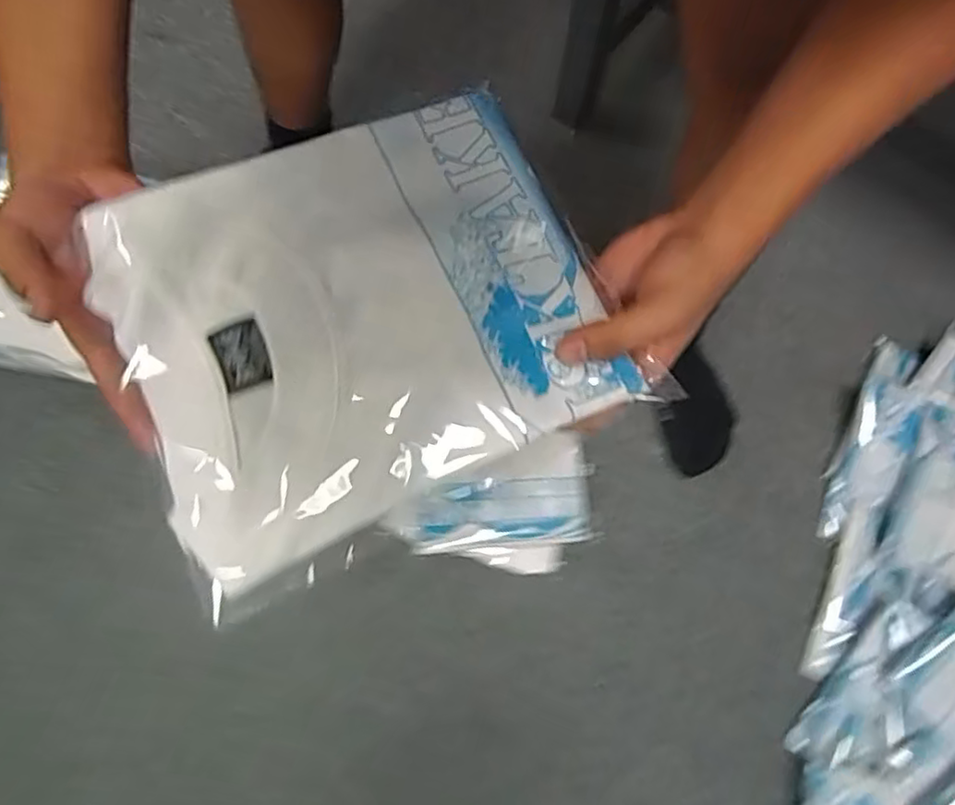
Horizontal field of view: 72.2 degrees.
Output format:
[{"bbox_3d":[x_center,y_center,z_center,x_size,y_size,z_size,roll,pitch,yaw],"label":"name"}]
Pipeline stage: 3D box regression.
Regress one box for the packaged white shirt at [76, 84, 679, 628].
[{"bbox_3d":[-0.063,-0.052,0.365,0.260,0.036,0.226,-24,74,-8],"label":"packaged white shirt"}]

